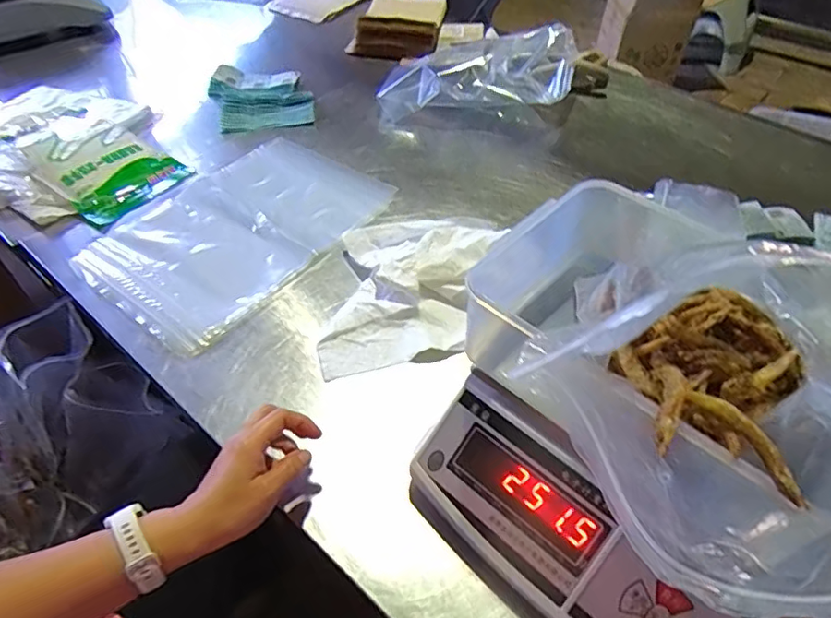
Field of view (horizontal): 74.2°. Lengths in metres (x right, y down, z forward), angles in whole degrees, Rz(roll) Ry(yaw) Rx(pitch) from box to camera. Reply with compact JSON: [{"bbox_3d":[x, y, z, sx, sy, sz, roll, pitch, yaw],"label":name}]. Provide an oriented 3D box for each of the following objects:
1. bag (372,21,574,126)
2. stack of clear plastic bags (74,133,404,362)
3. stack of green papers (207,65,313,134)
[{"bbox_3d":[0.103,-0.410,0.946,0.332,0.124,0.109,-4,49,-5],"label":"bag"},{"bbox_3d":[-0.228,-0.113,0.734,0.240,0.017,0.378,31,55,23],"label":"stack of clear plastic bags"},{"bbox_3d":[-0.272,-0.377,0.972,0.169,0.027,0.201,-10,50,-11],"label":"stack of green papers"}]

